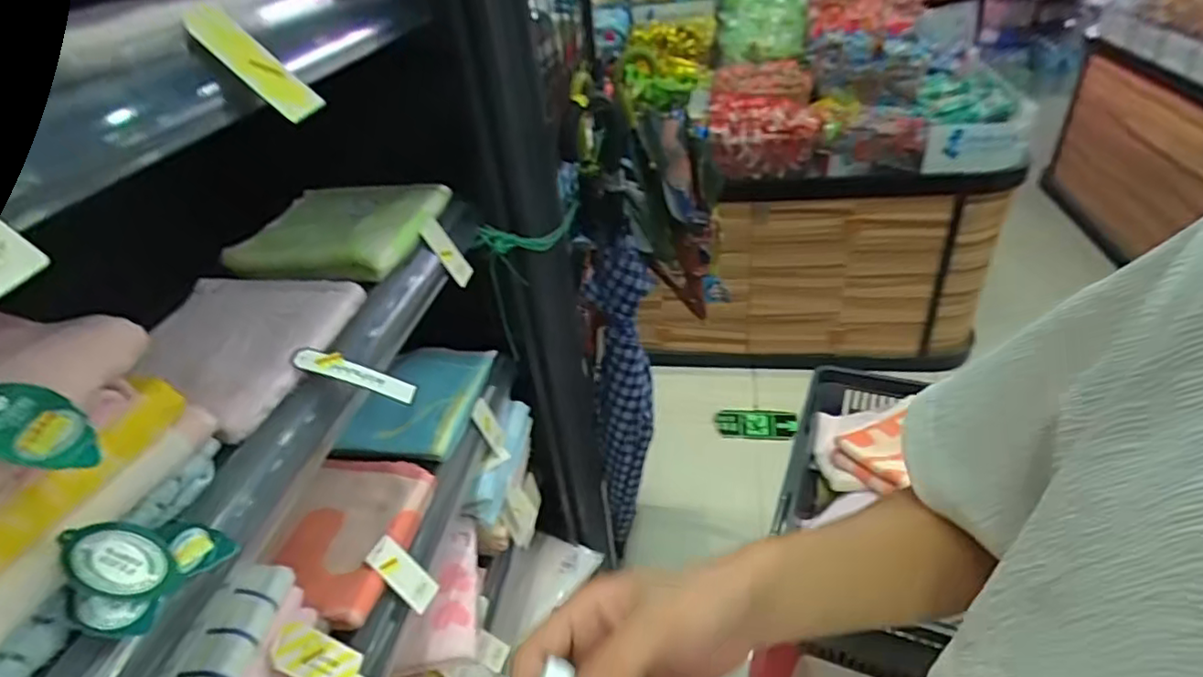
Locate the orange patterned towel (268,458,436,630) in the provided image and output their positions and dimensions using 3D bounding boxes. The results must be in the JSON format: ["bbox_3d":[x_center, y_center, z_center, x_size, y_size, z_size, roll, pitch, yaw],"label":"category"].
[{"bbox_3d":[-0.266,0.198,0.648,0.124,0.038,0.190,-1,37,9],"label":"orange patterned towel"}]

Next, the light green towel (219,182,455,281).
[{"bbox_3d":[-0.276,-0.121,0.669,0.170,0.033,0.178,2,37,12],"label":"light green towel"}]

